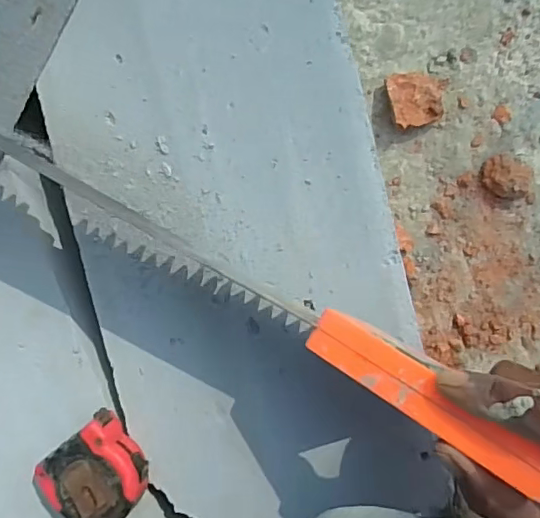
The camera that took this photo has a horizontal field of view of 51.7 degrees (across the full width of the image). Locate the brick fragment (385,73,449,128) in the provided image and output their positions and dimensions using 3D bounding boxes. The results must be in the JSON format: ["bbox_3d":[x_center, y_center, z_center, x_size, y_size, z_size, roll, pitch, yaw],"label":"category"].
[{"bbox_3d":[0.127,-0.137,0.474,0.050,0.022,0.047,-6,94,5],"label":"brick fragment"}]

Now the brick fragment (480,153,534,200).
[{"bbox_3d":[0.203,-0.071,0.478,0.042,0.014,0.036,14,96,3],"label":"brick fragment"}]

